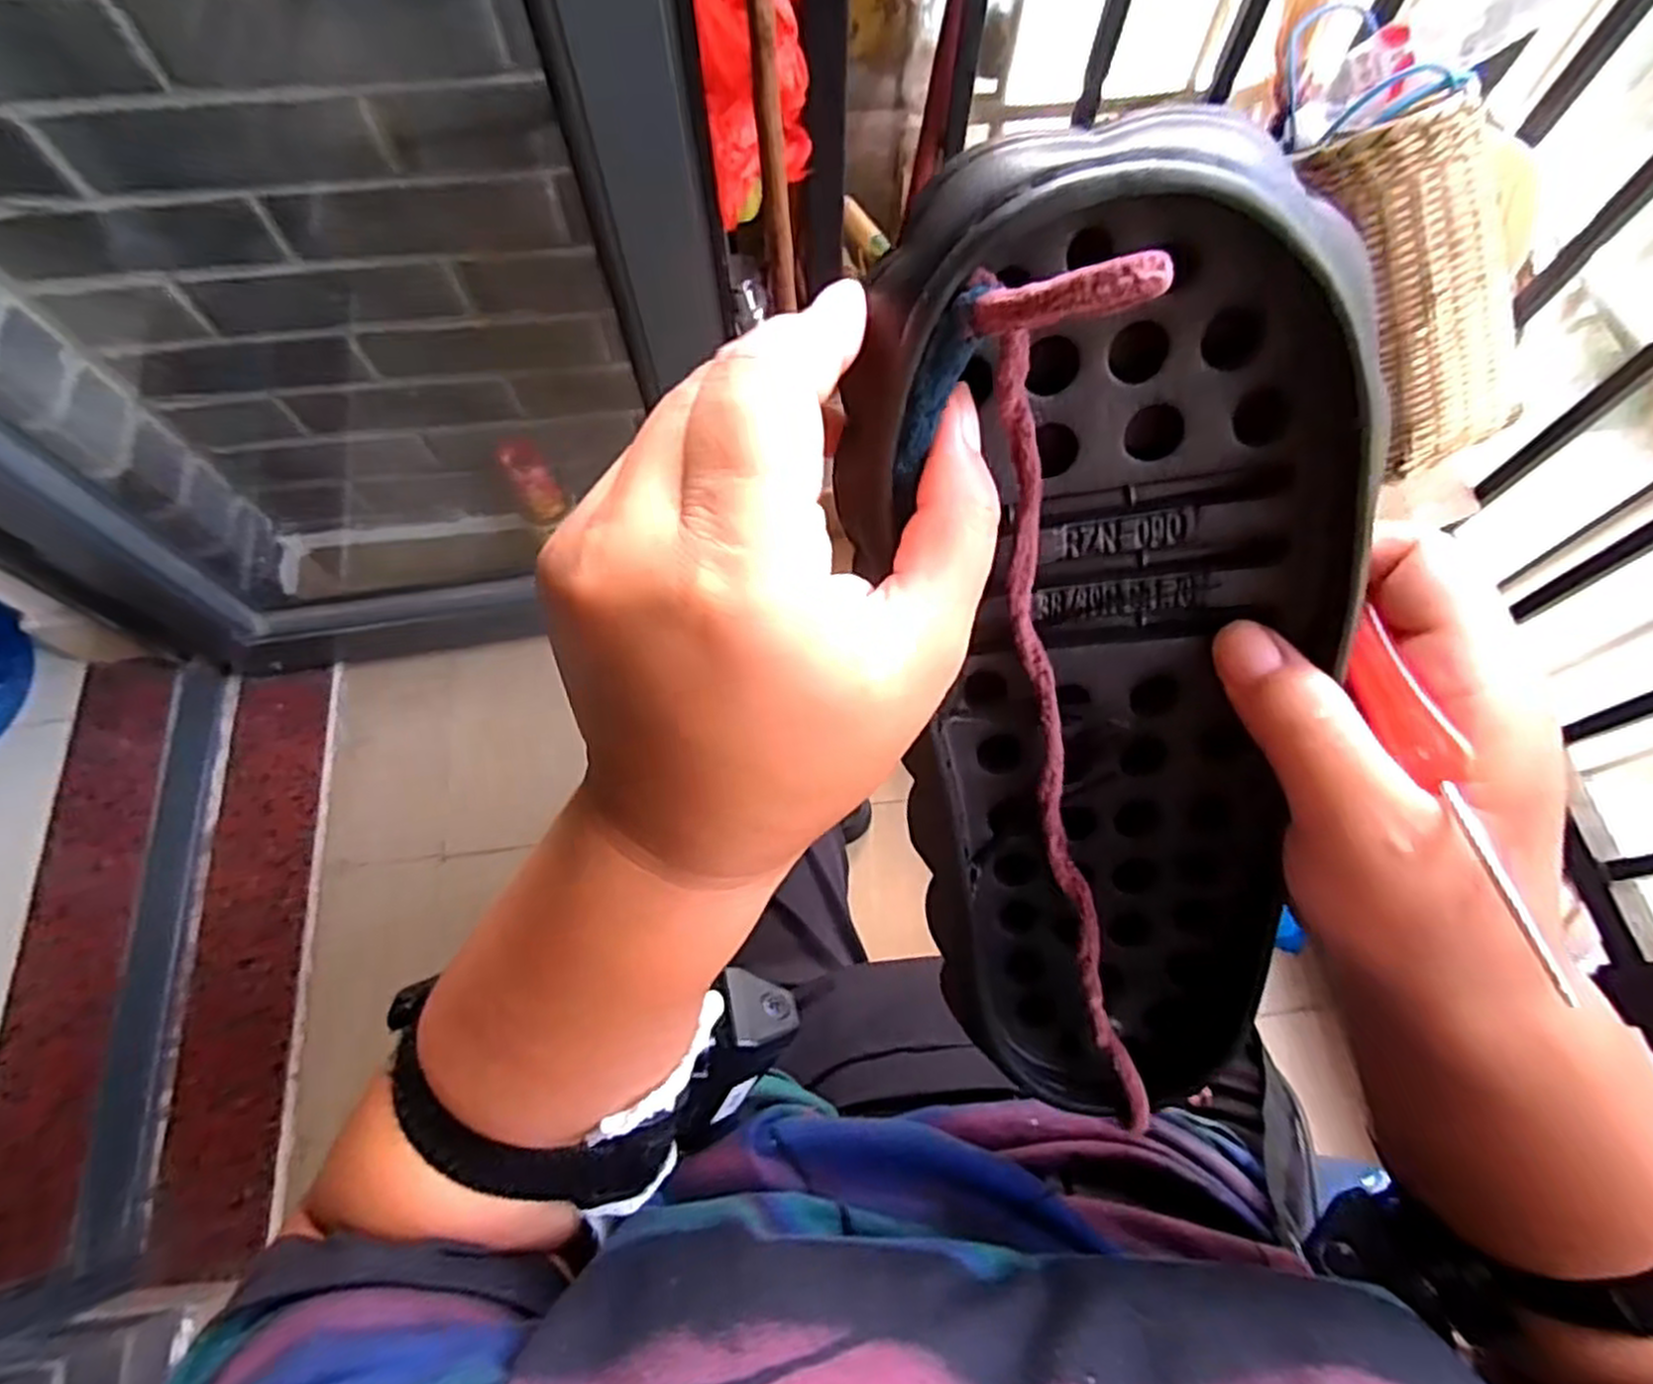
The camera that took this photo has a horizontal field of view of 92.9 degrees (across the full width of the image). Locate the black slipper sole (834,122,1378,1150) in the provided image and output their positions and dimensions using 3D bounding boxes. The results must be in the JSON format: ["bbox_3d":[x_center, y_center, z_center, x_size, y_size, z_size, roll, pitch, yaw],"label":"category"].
[{"bbox_3d":[0.074,0.011,0.198,0.107,0.252,0.041,-14,28,-6],"label":"black slipper sole"}]

